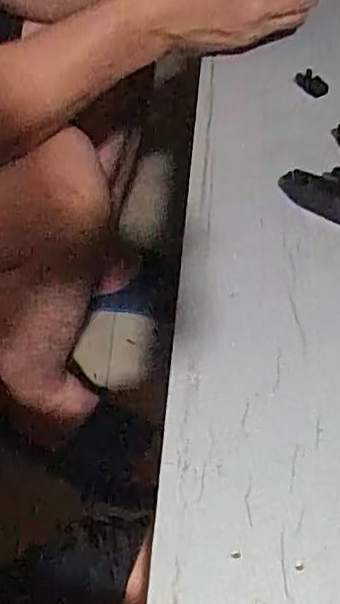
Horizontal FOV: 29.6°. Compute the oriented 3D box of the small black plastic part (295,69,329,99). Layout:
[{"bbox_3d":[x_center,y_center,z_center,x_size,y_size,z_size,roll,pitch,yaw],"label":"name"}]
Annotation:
[{"bbox_3d":[0.109,-0.166,0.491,0.014,0.013,0.032,-26,51,-17],"label":"small black plastic part"}]

